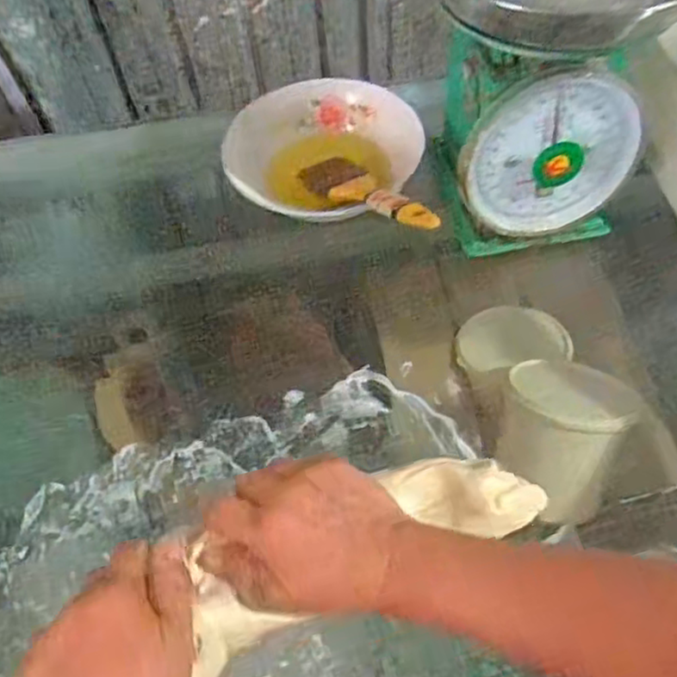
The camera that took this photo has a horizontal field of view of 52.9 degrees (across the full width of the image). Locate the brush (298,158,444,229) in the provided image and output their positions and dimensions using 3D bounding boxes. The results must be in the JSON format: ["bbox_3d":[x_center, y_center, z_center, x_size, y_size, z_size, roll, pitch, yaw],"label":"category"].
[{"bbox_3d":[0.024,-0.112,0.525,0.041,0.021,0.174,-27,32,-14],"label":"brush"}]

